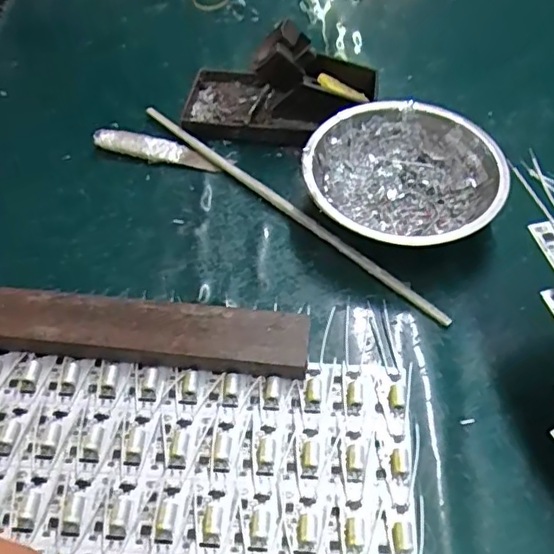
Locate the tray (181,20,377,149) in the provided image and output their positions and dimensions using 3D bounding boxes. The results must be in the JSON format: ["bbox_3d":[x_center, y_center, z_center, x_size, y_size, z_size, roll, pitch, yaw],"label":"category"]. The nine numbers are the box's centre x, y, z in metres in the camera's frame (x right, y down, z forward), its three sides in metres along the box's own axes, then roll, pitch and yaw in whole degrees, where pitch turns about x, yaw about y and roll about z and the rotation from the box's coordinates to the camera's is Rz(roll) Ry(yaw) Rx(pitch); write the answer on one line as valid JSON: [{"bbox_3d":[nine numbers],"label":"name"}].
[{"bbox_3d":[0.001,-0.146,0.420,0.146,0.063,0.077,10,55,9],"label":"tray"}]

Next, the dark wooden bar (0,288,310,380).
[{"bbox_3d":[-0.082,0.031,0.321,0.198,0.018,0.036,5,55,5],"label":"dark wooden bar"}]

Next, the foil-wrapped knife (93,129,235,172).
[{"bbox_3d":[-0.085,-0.094,0.415,0.103,0.009,0.021,16,57,13],"label":"foil-wrapped knife"}]

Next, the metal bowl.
[{"bbox_3d":[0.083,-0.062,0.371,0.120,0.038,0.121,-1,54,1],"label":"metal bowl"}]

